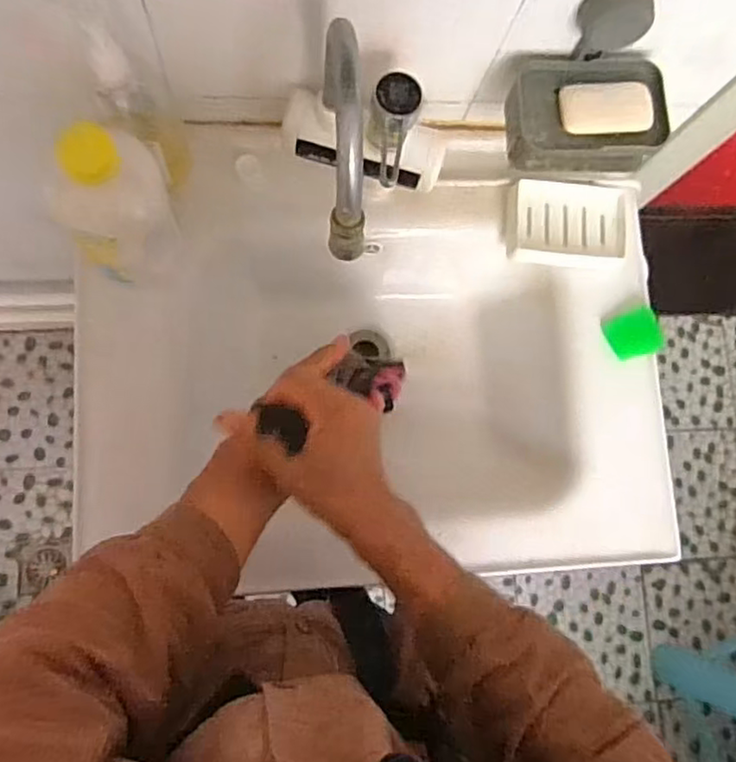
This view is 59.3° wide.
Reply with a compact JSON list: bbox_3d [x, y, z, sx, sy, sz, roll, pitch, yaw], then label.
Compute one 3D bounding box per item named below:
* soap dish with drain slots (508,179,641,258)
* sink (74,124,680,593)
[{"bbox_3d":[0.227,-0.175,0.704,0.147,0.019,0.082,1,80,-7],"label":"soap dish with drain slots"},{"bbox_3d":[0.011,-0.005,0.718,0.586,0.179,0.401,-1,80,-8],"label":"sink"}]

